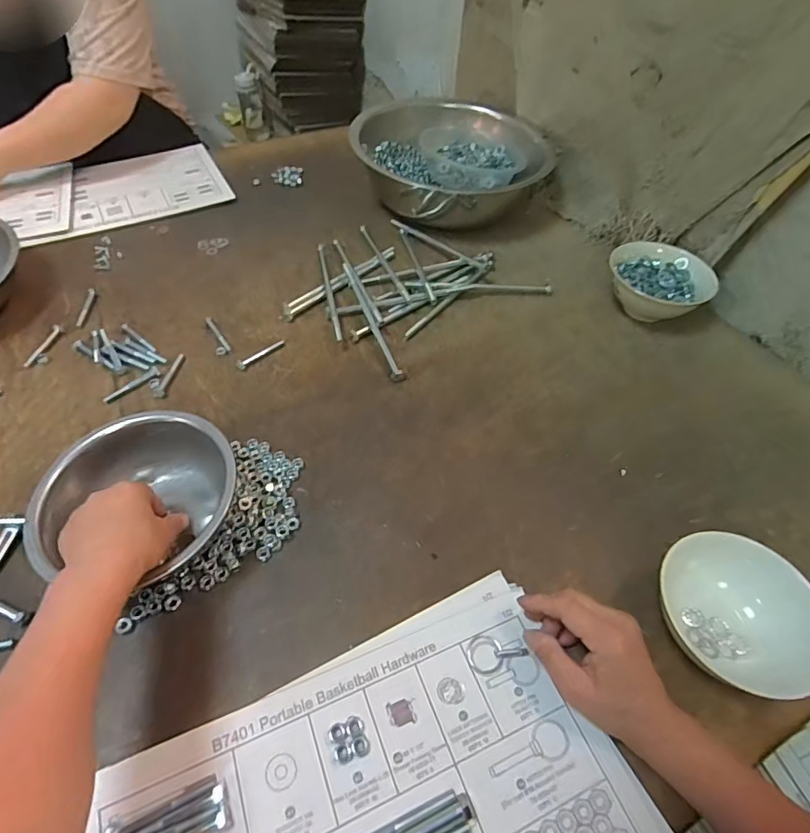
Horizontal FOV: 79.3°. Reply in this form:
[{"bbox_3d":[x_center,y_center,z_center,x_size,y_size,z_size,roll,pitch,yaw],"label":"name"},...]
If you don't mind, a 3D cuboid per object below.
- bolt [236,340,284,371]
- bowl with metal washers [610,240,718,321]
[{"bbox_3d":[-0.187,-0.084,0.635,0.013,0.010,0.073,36,58,23],"label":"bolt"},{"bbox_3d":[0.364,-0.189,0.711,0.142,0.062,0.124,19,53,12],"label":"bowl with metal washers"}]

